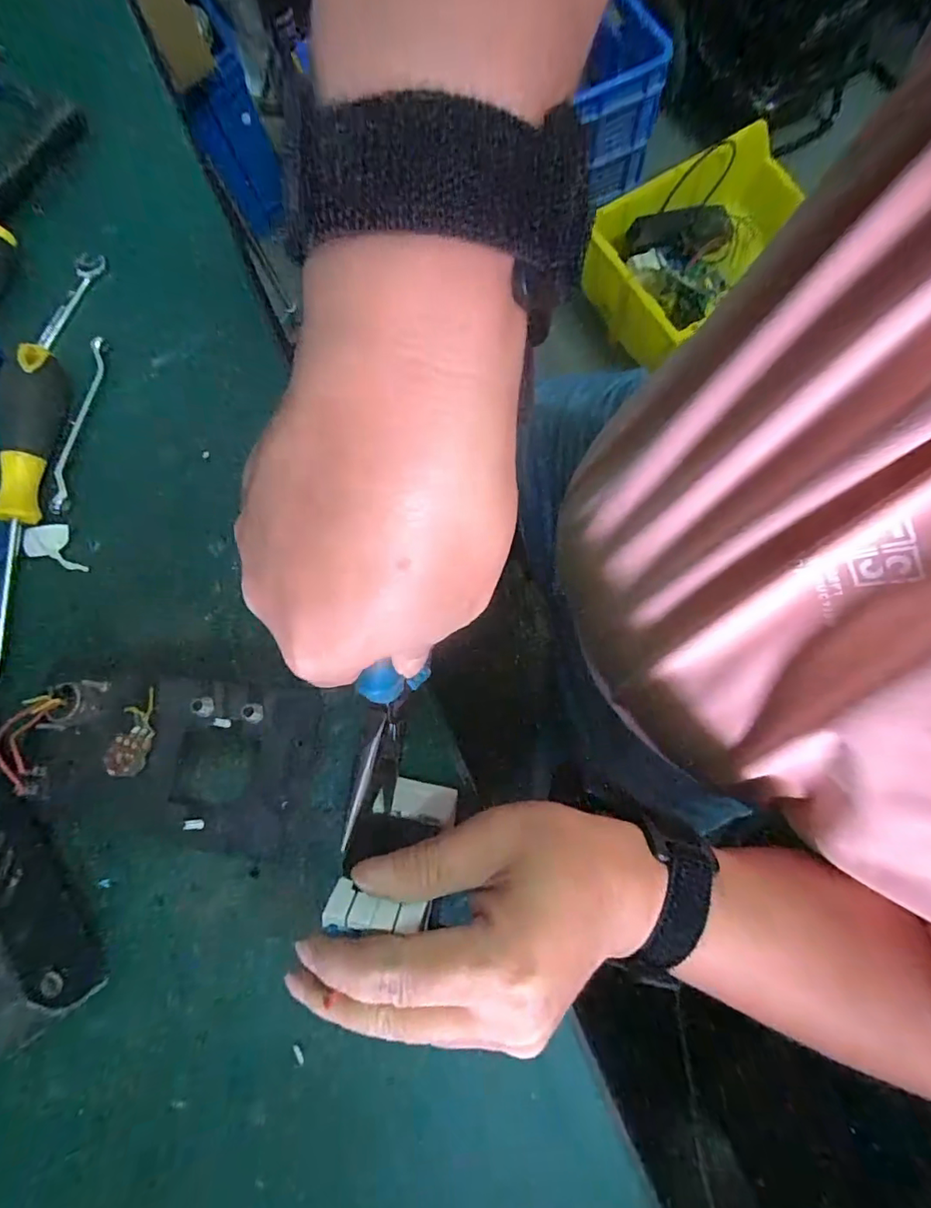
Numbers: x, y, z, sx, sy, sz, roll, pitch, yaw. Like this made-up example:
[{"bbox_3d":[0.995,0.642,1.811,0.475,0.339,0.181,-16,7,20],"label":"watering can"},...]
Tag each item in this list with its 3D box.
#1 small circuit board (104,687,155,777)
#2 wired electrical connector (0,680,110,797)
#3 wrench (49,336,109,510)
[{"bbox_3d":[-0.176,0.068,0.272,0.018,0.010,0.043,-3,76,1],"label":"small circuit board"},{"bbox_3d":[-0.219,0.064,0.269,0.020,0.022,0.061,15,54,5],"label":"wired electrical connector"},{"bbox_3d":[-0.248,-0.116,0.330,0.012,0.009,0.120,4,76,2],"label":"wrench"}]

